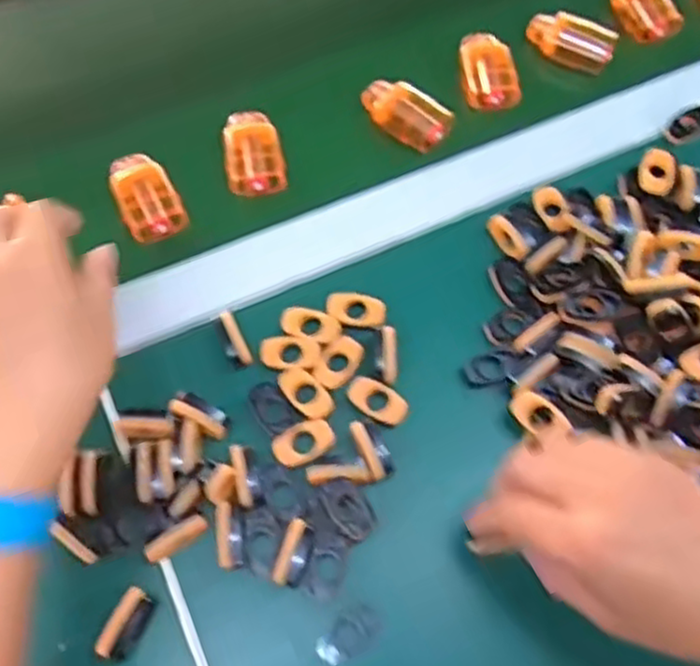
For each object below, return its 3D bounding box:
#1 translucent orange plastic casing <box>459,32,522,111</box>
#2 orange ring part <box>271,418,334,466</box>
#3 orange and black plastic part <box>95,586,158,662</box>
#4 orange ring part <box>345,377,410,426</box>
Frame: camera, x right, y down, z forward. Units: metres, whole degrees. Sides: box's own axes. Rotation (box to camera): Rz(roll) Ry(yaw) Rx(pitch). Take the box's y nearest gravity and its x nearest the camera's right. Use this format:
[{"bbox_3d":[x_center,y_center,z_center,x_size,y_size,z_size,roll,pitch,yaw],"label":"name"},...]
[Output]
[{"bbox_3d":[0.096,-0.188,0.511,0.036,0.022,0.063,-10,66,-6],"label":"translucent orange plastic casing"},{"bbox_3d":[-0.024,0.059,0.383,0.033,0.006,0.022,-29,69,-14],"label":"orange ring part"},{"bbox_3d":[-0.107,0.140,0.343,0.013,0.016,0.032,23,66,9],"label":"orange and black plastic part"},{"bbox_3d":[0.015,0.038,0.397,0.035,0.005,0.020,32,68,12],"label":"orange ring part"}]

